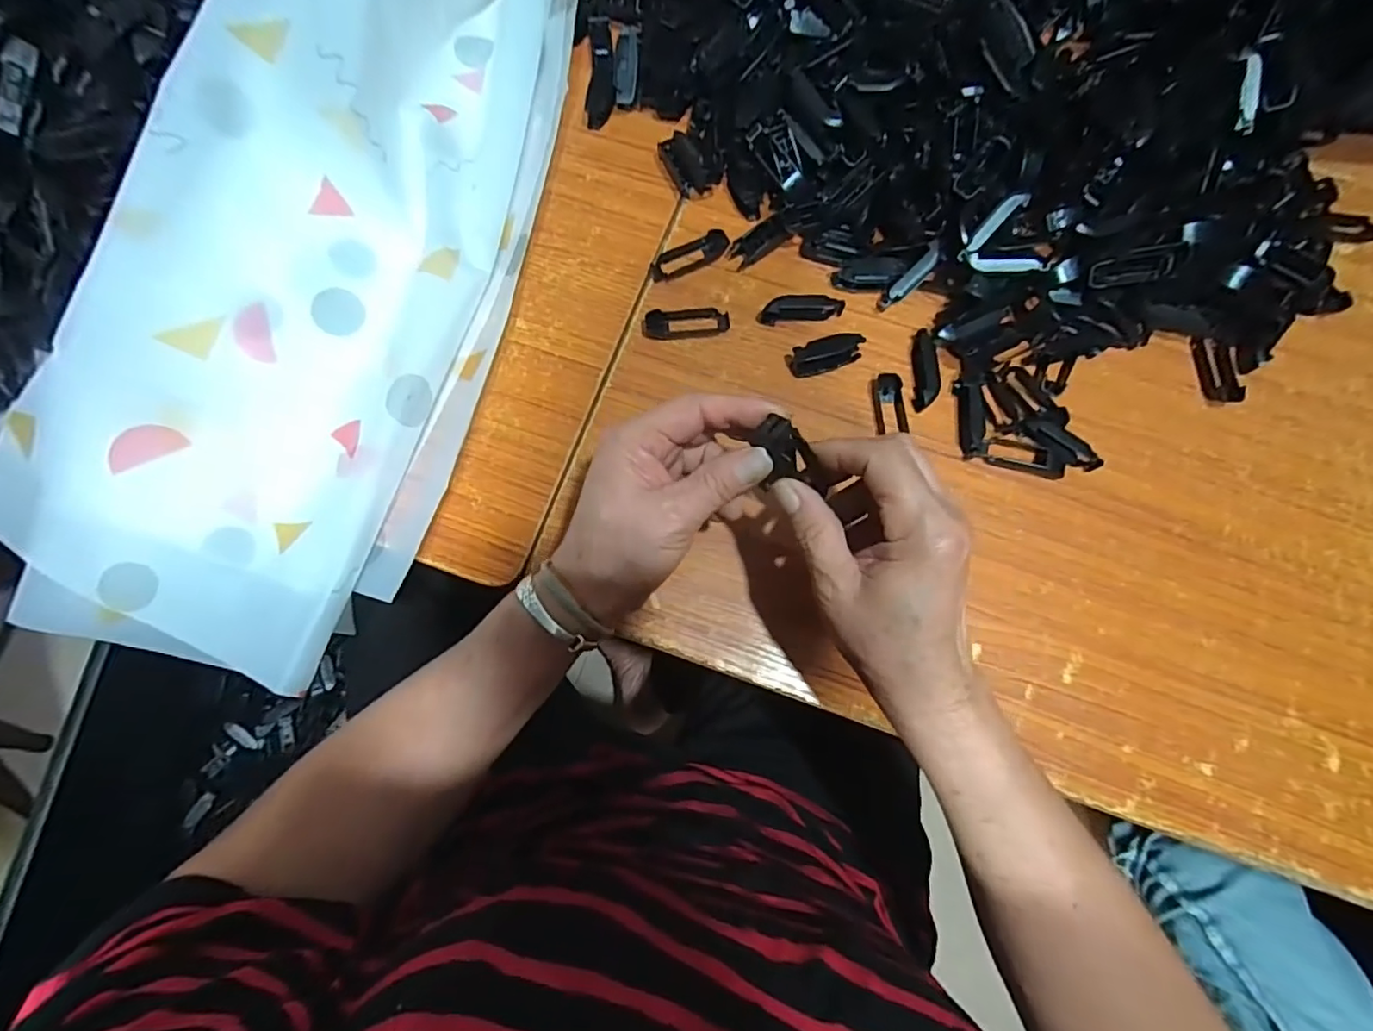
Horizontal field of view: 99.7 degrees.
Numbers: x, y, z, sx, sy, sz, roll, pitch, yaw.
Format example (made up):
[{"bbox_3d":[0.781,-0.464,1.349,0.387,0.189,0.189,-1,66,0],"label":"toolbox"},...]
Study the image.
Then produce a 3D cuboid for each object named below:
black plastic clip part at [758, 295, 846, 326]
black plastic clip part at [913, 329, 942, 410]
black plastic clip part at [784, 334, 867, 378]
[{"bbox_3d":[0.079,-0.143,0.400,0.057,0.012,0.015,-7,77,-3],"label":"black plastic clip part"},{"bbox_3d":[0.161,-0.099,0.391,0.014,0.016,0.056,1,77,-1],"label":"black plastic clip part"},{"bbox_3d":[0.095,-0.110,0.392,0.050,0.013,0.018,-20,78,-6],"label":"black plastic clip part"}]

